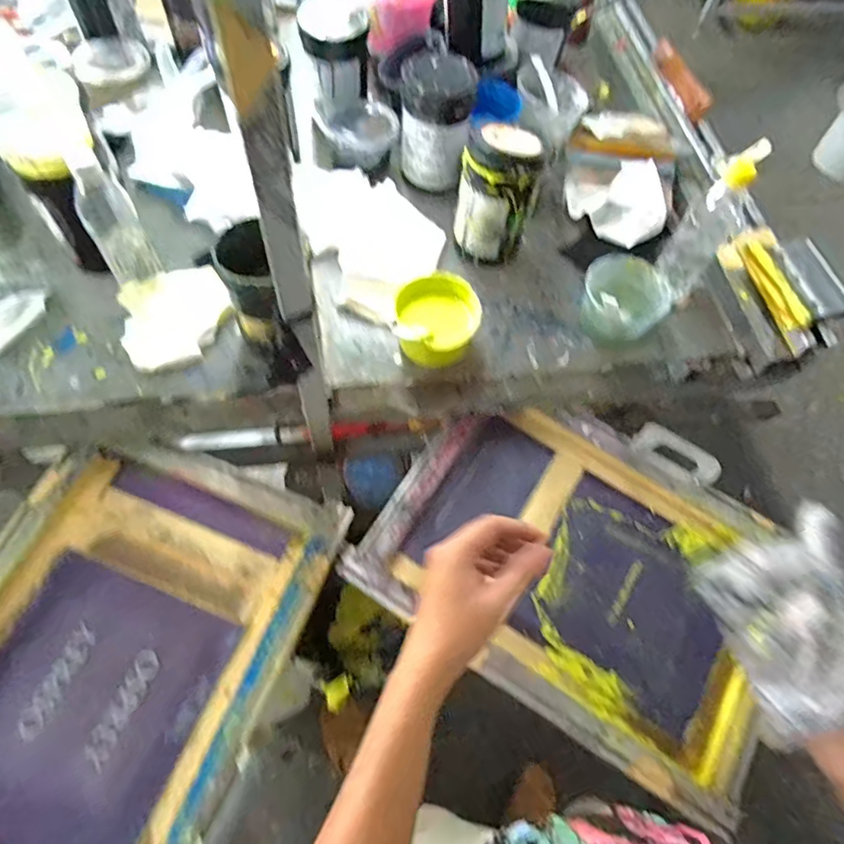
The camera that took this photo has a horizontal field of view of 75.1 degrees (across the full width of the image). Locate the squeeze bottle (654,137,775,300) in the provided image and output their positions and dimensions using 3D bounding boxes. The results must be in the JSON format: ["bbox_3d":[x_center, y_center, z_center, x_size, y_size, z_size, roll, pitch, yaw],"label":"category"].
[{"bbox_3d":[0.396,-0.271,0.762,0.069,0.233,0.084,32,64,13],"label":"squeeze bottle"}]

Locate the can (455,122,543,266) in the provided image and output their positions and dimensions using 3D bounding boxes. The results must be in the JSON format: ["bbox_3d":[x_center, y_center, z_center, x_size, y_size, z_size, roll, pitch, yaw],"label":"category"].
[{"bbox_3d":[0.105,-0.319,0.796,0.100,0.174,0.097,2,61,-3],"label":"can"}]

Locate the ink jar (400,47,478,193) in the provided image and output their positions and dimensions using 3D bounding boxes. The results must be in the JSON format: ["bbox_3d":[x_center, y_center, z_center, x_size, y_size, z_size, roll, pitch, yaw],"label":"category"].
[{"bbox_3d":[0.023,-0.474,0.873,0.113,0.162,0.112,11,61,2],"label":"ink jar"}]

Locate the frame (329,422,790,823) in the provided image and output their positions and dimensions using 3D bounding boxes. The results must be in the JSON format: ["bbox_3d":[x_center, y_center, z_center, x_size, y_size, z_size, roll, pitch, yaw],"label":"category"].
[{"bbox_3d":[0.225,0.205,0.763,0.565,0.070,0.391,26,63,10],"label":"frame"}]

